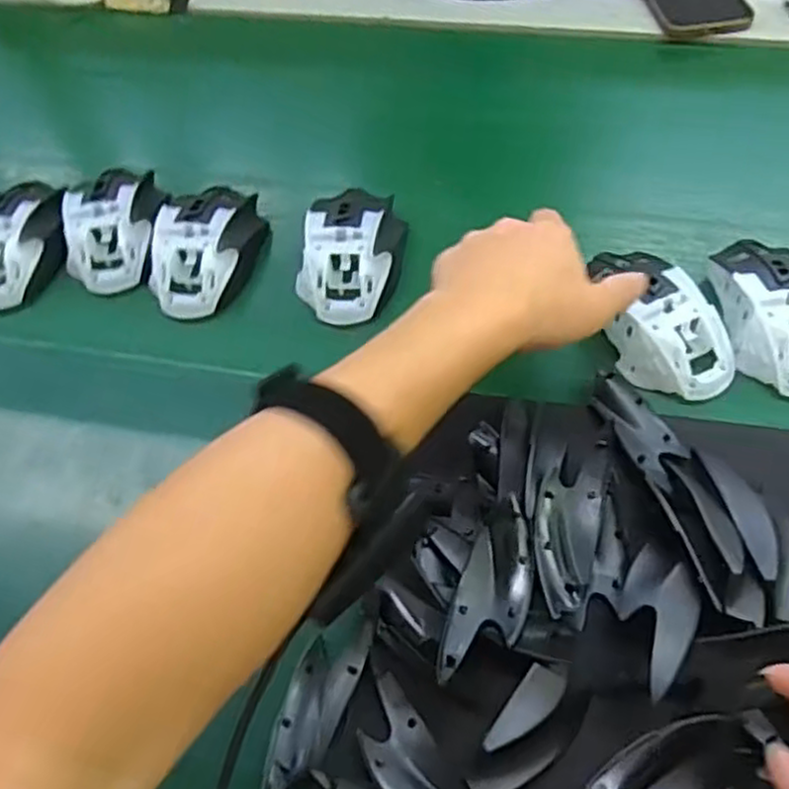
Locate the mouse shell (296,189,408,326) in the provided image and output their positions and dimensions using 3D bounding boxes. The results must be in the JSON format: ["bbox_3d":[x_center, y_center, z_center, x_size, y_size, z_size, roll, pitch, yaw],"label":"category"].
[{"bbox_3d":[-0.029,-0.099,0.497,0.065,0.032,0.103,8,58,10],"label":"mouse shell"}]

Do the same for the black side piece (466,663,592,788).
[{"bbox_3d":[0.062,0.153,0.328,0.030,0.017,0.069,32,65,22],"label":"black side piece"}]

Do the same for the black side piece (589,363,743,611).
[{"bbox_3d":[0.143,0.041,0.376,0.034,0.020,0.138,-12,44,-3],"label":"black side piece"}]

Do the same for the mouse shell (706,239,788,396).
[{"bbox_3d":[0.236,-0.053,0.444,0.058,0.030,0.111,0,57,5],"label":"mouse shell"}]

